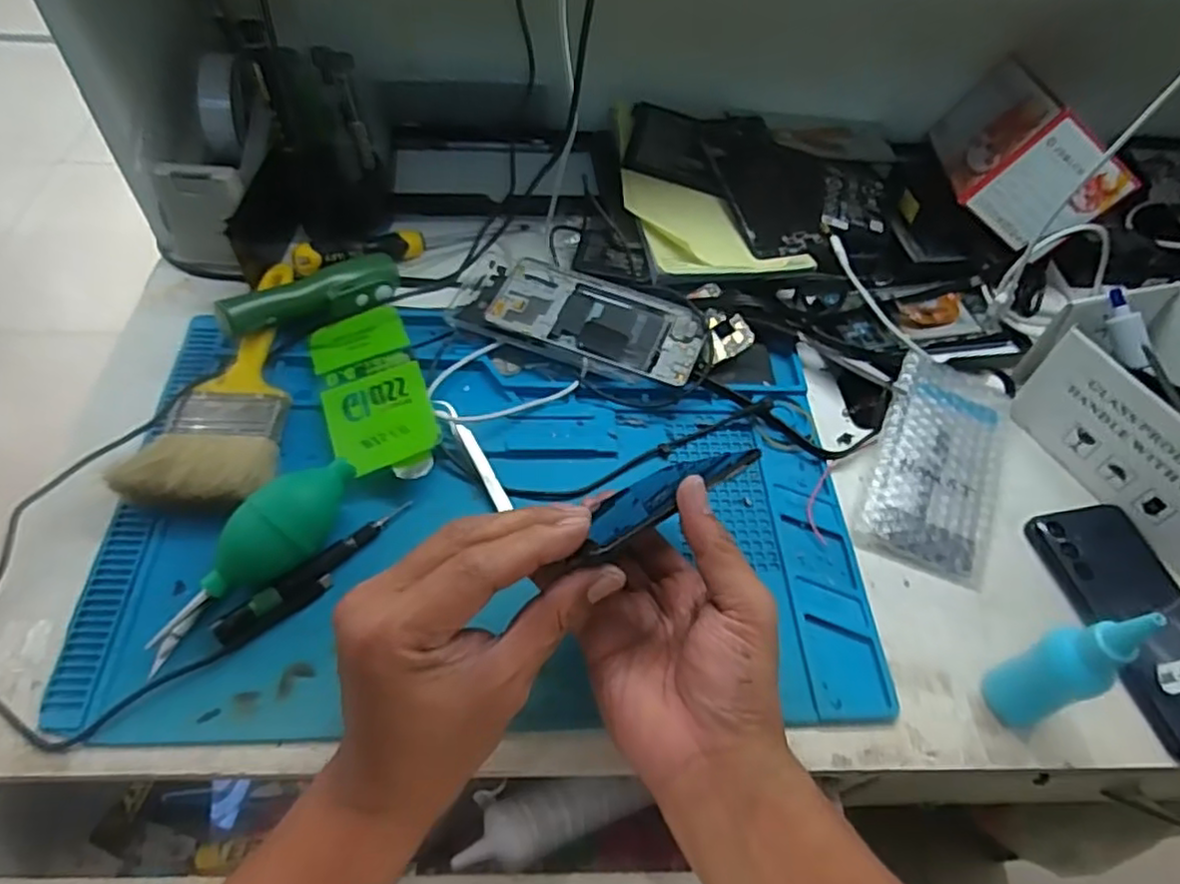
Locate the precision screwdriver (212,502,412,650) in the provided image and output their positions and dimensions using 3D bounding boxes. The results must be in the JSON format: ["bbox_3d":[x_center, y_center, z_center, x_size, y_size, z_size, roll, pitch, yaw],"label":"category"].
[{"bbox_3d":[-0.164,0.078,0.422,0.128,0.016,0.020,-36,66,-24],"label":"precision screwdriver"}]

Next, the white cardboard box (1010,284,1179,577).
[{"bbox_3d":[0.417,-0.016,0.491,0.112,0.087,0.188,-18,58,-17],"label":"white cardboard box"}]

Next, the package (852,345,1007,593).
[{"bbox_3d":[0.255,0.012,0.507,0.087,0.020,0.181,21,55,10],"label":"package"}]

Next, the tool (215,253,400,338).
[{"bbox_3d":[-0.211,-0.113,0.535,0.142,0.026,0.040,-30,62,-38],"label":"tool"}]

